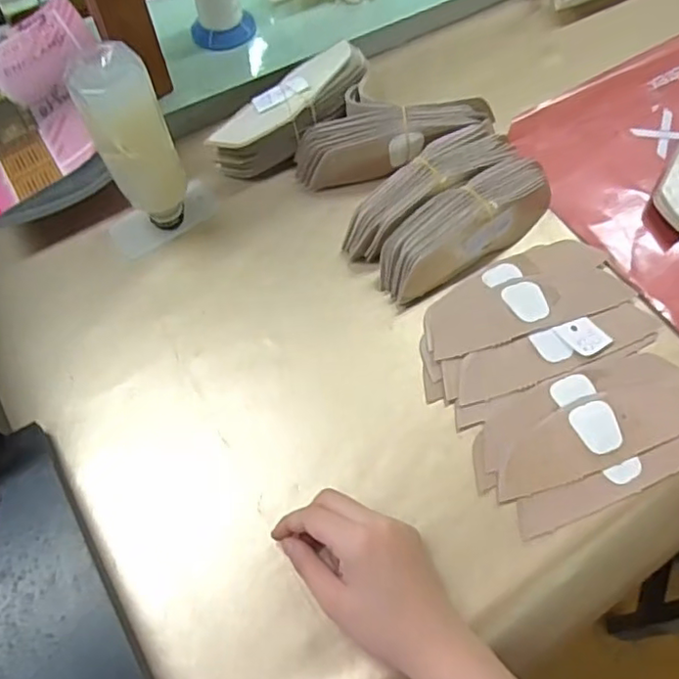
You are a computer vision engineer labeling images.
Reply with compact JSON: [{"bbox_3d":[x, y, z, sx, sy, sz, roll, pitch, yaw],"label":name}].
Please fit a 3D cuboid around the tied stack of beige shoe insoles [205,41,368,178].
[{"bbox_3d":[-0.044,-0.219,0.603,0.174,0.058,0.055,-35,66,-14],"label":"tied stack of beige shoe insoles"}]

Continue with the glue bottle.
[{"bbox_3d":[-0.162,-0.151,0.507,0.054,0.170,0.047,-23,63,-10],"label":"glue bottle"}]

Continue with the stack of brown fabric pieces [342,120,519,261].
[{"bbox_3d":[0.079,-0.133,0.553,0.175,0.053,0.052,-37,66,-15],"label":"stack of brown fabric pieces"}]

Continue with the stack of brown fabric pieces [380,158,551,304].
[{"bbox_3d":[0.112,-0.100,0.536,0.178,0.050,0.055,-32,65,-13],"label":"stack of brown fabric pieces"}]

